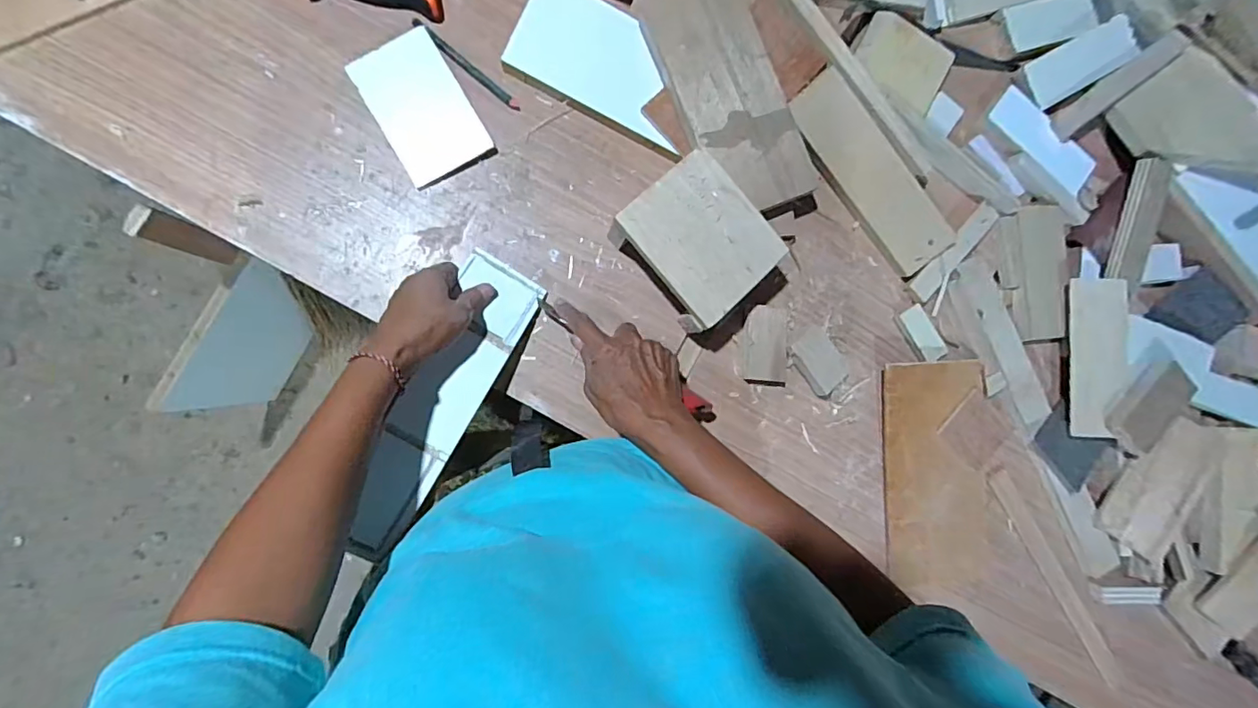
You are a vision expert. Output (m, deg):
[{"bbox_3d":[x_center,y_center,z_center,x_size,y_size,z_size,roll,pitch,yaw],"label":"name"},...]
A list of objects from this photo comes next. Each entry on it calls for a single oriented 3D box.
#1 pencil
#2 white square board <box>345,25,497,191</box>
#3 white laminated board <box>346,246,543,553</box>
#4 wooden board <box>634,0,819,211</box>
[{"bbox_3d":[-0.148,-0.262,0.493,0.119,0.005,0.011,39,84,-5],"label":"pencil"},{"bbox_3d":[-0.185,-0.218,0.486,0.078,0.008,0.125,-31,92,-8],"label":"white square board"},{"bbox_3d":[-0.149,0.033,0.443,0.068,0.006,0.250,29,67,-15],"label":"white laminated board"},{"bbox_3d":[0.092,-0.239,0.500,0.102,0.019,0.215,-20,90,-9],"label":"wooden board"}]

